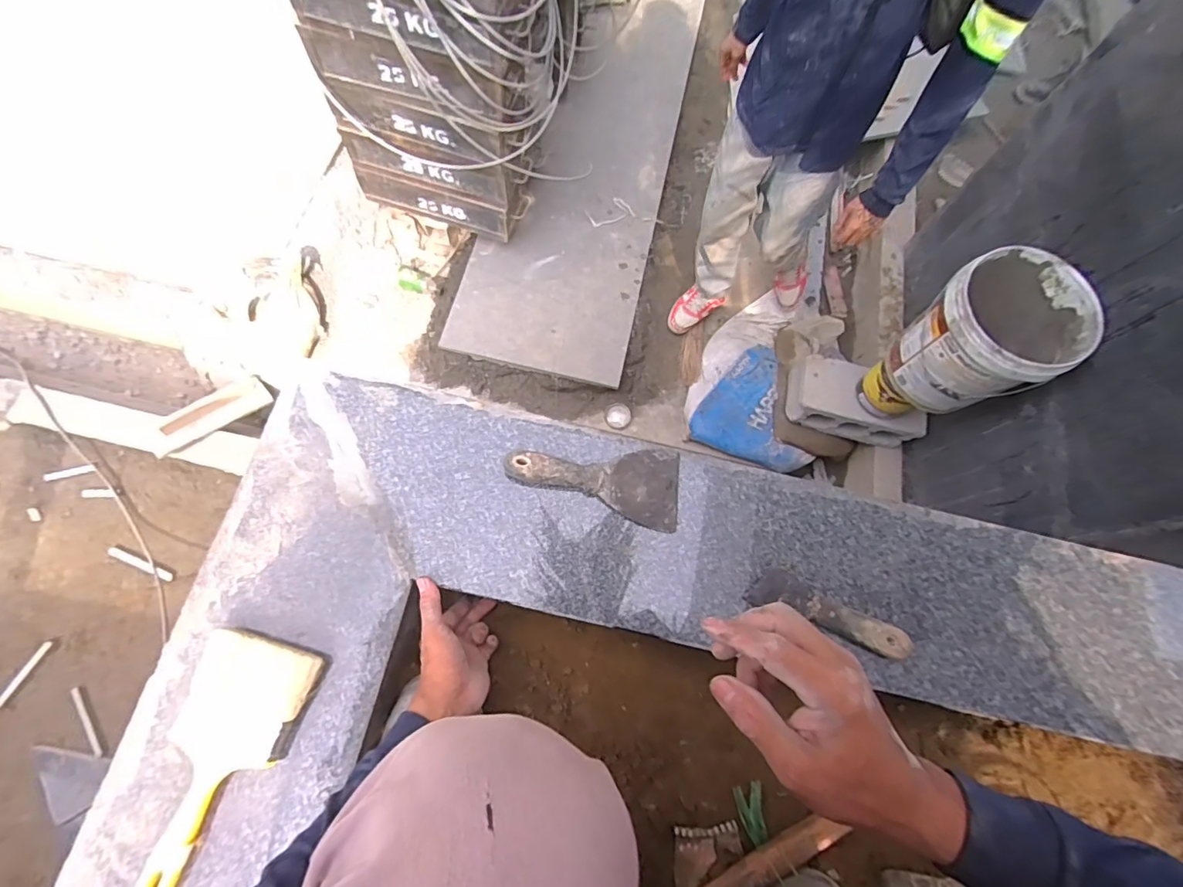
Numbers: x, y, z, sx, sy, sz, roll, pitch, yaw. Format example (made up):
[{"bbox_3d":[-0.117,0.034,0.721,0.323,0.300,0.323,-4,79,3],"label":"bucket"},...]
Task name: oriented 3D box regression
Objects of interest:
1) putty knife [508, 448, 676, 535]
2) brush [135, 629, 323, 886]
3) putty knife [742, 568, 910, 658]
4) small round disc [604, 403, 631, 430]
[{"bbox_3d":[0.004,0.040,0.564,0.194,0.028,0.087,7,71,-2],"label":"putty knife"},{"bbox_3d":[-0.341,0.296,0.451,0.100,0.032,0.232,18,71,2],"label":"brush"},{"bbox_3d":[0.257,0.181,0.544,0.172,0.023,0.047,20,71,2],"label":"putty knife"},{"bbox_3d":[0.091,-0.091,1.703,0.090,0.009,0.089,-16,100,-4],"label":"small round disc"}]

